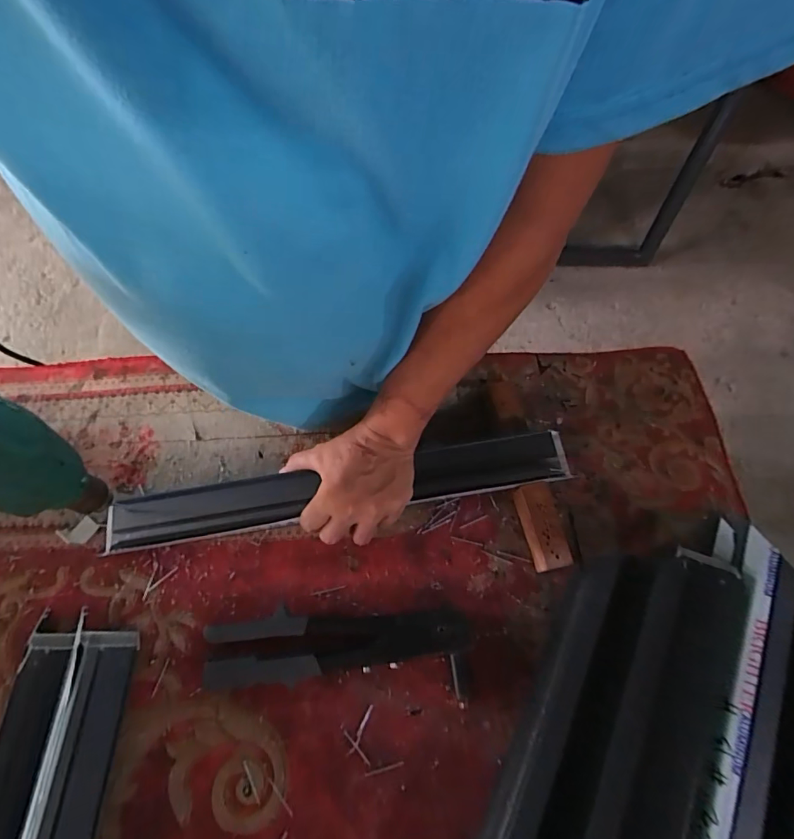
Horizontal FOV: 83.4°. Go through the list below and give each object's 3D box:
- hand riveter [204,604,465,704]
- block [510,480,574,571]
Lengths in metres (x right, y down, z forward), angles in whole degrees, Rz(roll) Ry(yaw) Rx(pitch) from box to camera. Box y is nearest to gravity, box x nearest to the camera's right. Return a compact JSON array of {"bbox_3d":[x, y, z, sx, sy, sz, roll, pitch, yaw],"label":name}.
[{"bbox_3d":[-0.057,0.218,0.426,0.246,0.032,0.072,2,64,1],"label":"hand riveter"},{"bbox_3d":[0.153,0.114,0.472,0.032,0.040,0.085,-10,64,-5],"label":"block"}]

